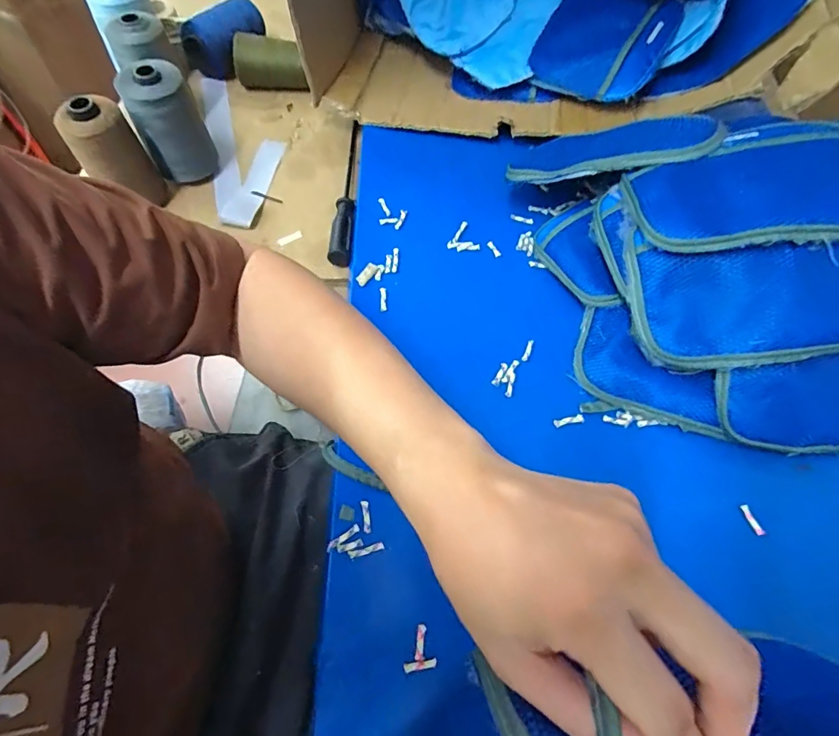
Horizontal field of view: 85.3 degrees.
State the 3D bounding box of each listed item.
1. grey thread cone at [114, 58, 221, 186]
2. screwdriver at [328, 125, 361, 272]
[{"bbox_3d":[-0.273,-0.266,0.505,0.065,0.114,0.058,-23,65,-13],"label":"grey thread cone"},{"bbox_3d":[-0.088,-0.214,0.543,0.028,0.027,0.224,-3,63,2],"label":"screwdriver"}]

